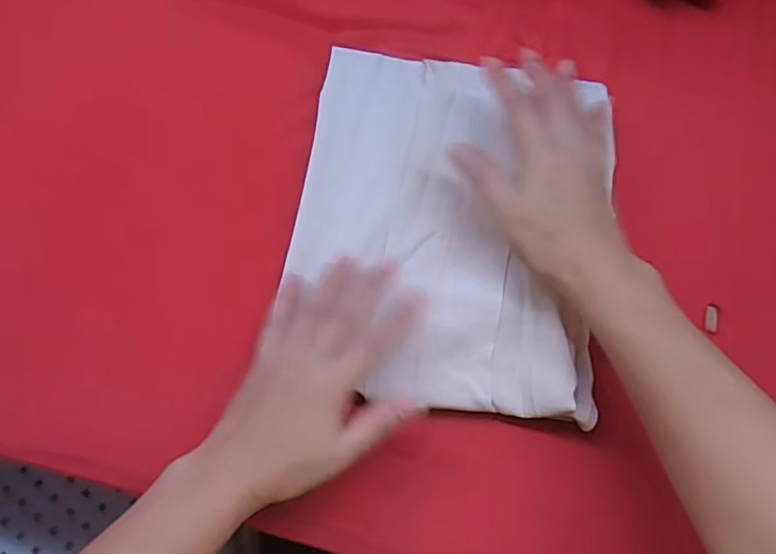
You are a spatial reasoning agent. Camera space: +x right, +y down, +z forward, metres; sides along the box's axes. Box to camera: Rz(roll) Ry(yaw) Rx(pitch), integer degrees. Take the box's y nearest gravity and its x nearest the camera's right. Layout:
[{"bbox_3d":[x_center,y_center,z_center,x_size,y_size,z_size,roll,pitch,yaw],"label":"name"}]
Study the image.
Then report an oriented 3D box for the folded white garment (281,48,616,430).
[{"bbox_3d":[0.044,-0.039,0.409,0.206,0.027,0.246,7,74,0],"label":"folded white garment"}]

